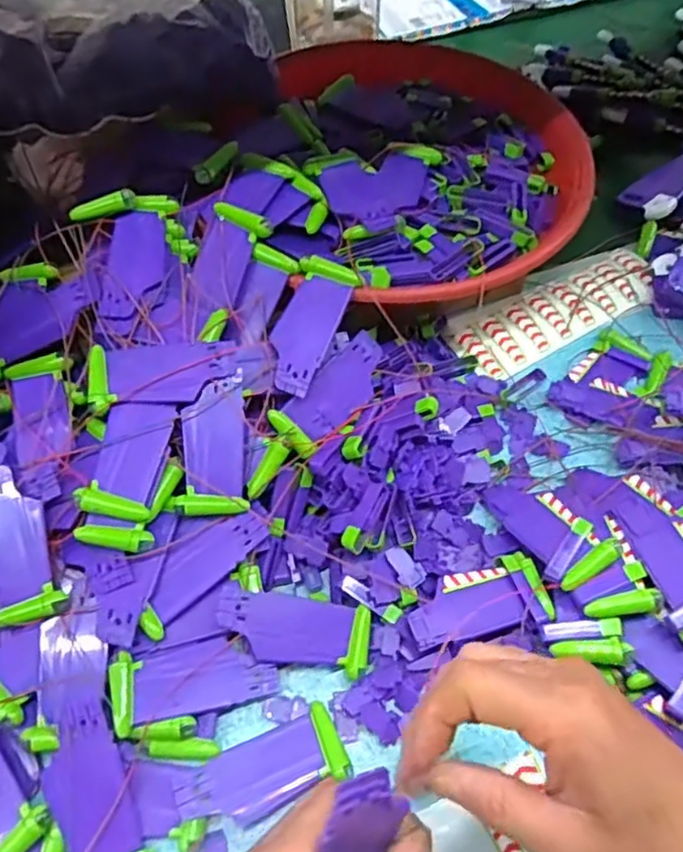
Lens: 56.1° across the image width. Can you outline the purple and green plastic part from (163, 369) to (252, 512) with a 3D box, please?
[{"bbox_3d":[-0.082,0.012,0.388,0.046,0.010,0.083,-4,79,-5],"label":"purple and green plastic part"}]

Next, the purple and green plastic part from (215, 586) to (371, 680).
[{"bbox_3d":[-0.029,0.117,0.376,0.088,0.017,0.039,16,58,-7],"label":"purple and green plastic part"}]

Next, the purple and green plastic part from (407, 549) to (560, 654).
[{"bbox_3d":[0.080,0.105,0.381,0.085,0.019,0.040,-16,58,-9],"label":"purple and green plastic part"}]

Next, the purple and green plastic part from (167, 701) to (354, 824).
[{"bbox_3d":[-0.042,0.185,0.342,0.088,0.011,0.039,-23,61,-14],"label":"purple and green plastic part"}]

